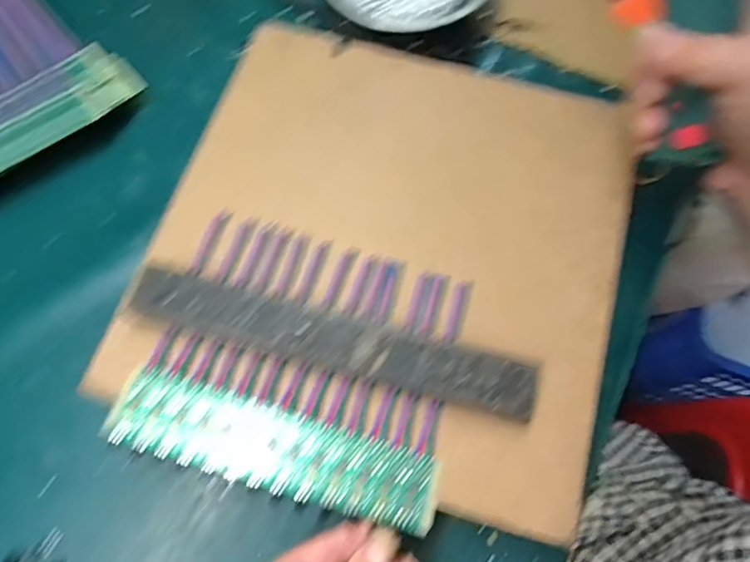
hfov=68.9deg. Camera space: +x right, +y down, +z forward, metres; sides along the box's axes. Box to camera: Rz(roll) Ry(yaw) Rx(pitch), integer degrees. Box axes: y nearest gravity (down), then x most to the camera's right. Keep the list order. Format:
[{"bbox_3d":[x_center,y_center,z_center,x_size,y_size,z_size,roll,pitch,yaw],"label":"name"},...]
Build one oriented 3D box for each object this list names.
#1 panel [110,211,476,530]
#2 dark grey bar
[{"bbox_3d":[-0.036,0.039,0.286,0.154,0.013,0.131,14,71,7],"label":"panel"},{"bbox_3d":[-0.022,0.029,0.278,0.207,0.010,0.028,16,77,3],"label":"dark grey bar"}]

